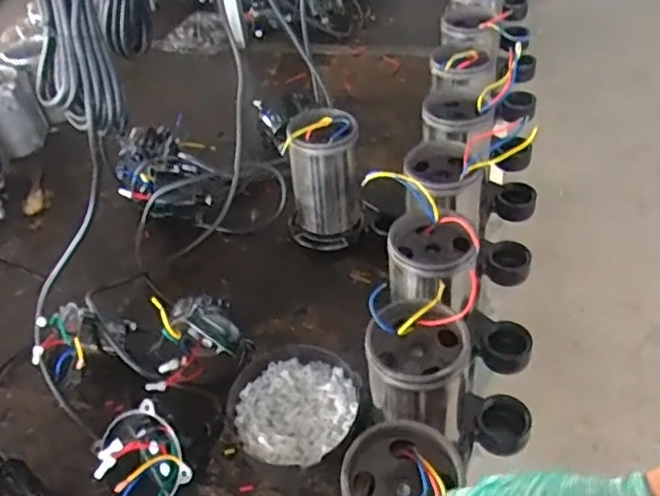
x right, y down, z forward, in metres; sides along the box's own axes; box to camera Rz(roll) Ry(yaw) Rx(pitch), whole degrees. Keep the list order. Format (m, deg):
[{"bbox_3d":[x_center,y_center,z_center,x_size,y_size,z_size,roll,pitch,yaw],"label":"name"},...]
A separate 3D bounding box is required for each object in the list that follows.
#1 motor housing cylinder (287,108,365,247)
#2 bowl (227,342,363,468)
[{"bbox_3d":[-0.007,-0.086,0.858,0.094,0.183,0.099,2,45,9],"label":"motor housing cylinder"},{"bbox_3d":[-0.042,0.179,0.692,0.142,0.054,0.135,-4,44,3],"label":"bowl"}]

